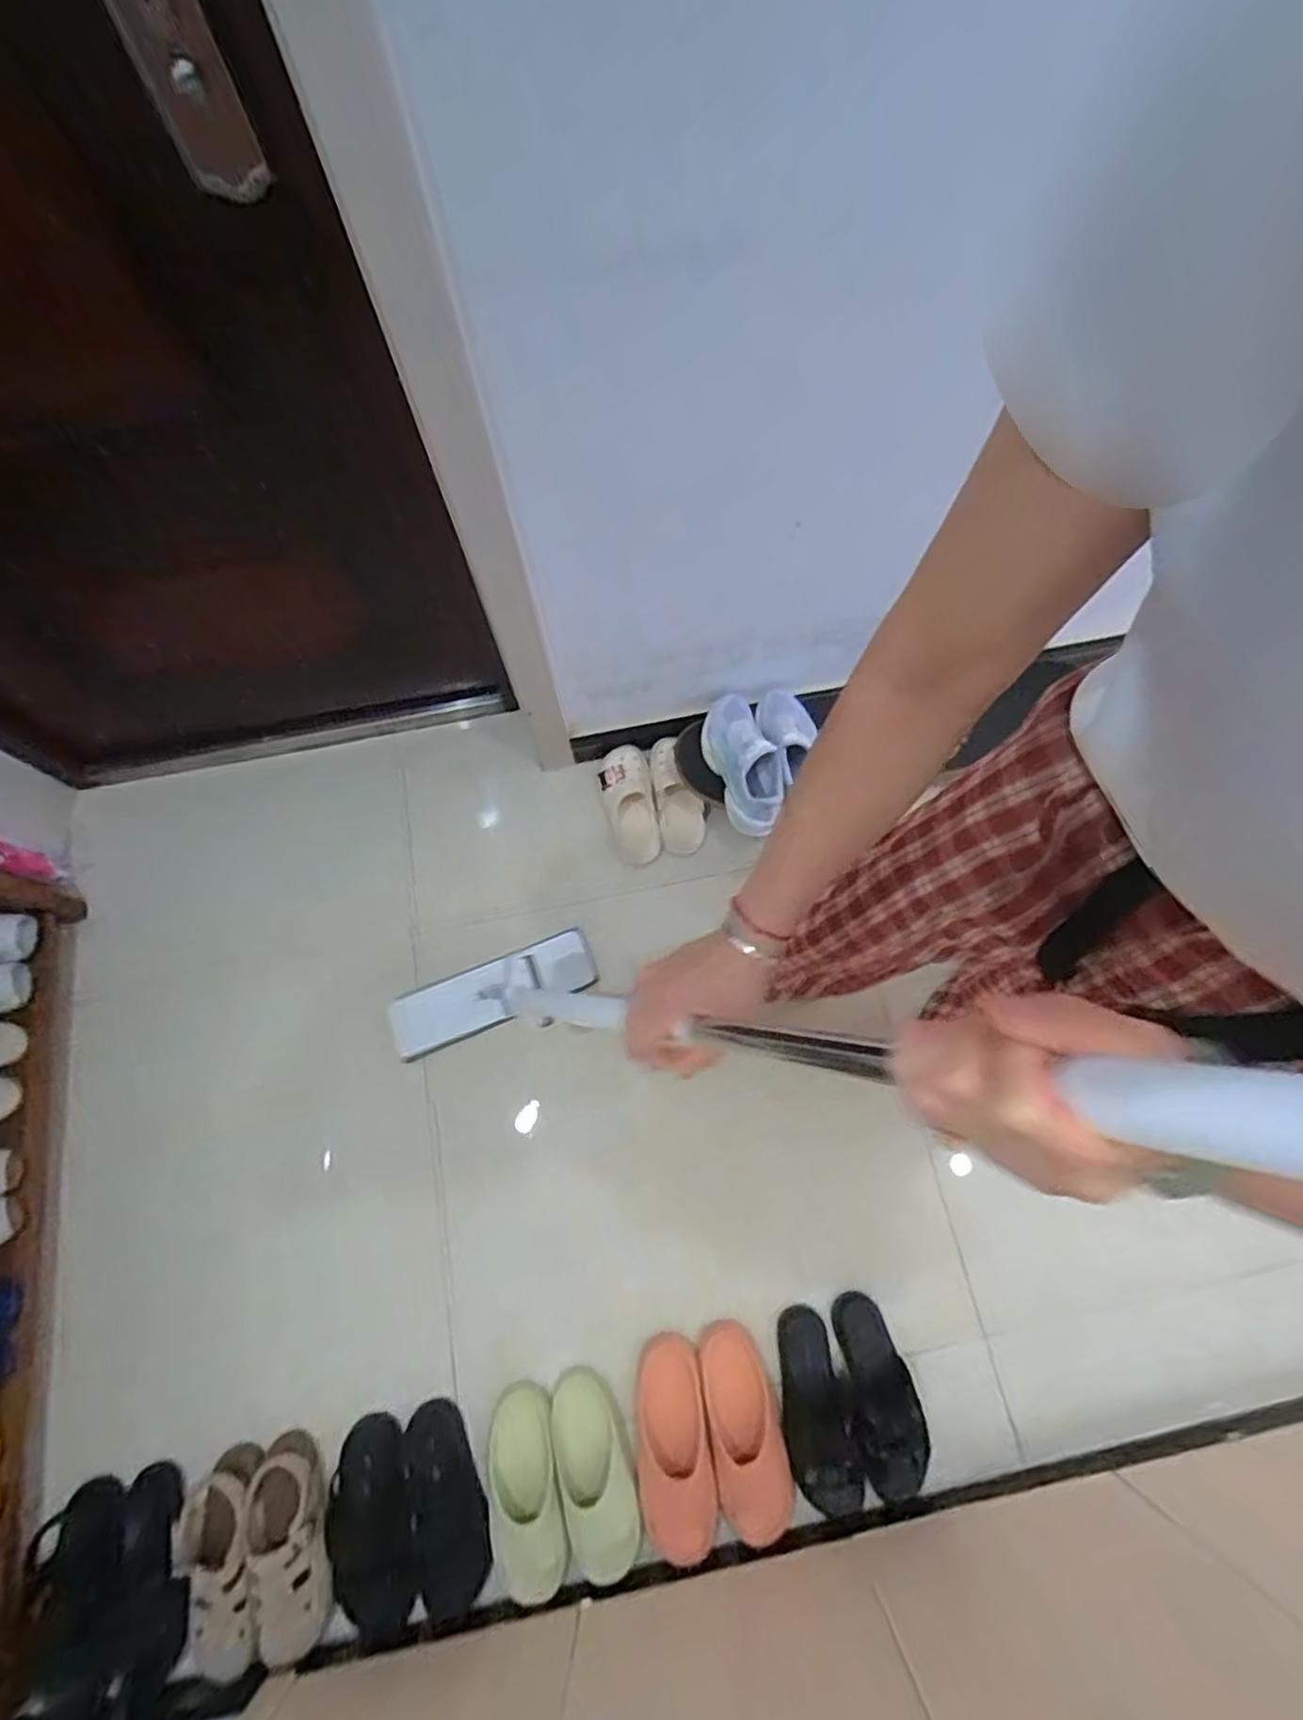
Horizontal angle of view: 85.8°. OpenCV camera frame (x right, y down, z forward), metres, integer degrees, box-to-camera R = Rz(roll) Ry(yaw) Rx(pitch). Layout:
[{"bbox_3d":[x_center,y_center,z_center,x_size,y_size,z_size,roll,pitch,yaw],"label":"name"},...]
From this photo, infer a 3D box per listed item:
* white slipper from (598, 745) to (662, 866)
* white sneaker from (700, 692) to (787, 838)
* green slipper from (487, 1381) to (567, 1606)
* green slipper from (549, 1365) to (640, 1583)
[{"bbox_3d":[-0.032,-0.102,1.289,0.102,0.070,0.218,-13,72,-4],"label":"white slipper"},{"bbox_3d":[0.153,-0.164,1.183,0.105,0.103,0.247,-11,72,-3],"label":"white sneaker"},{"bbox_3d":[-0.178,0.878,0.984,0.102,0.049,0.229,-14,72,-4],"label":"green slipper"},{"bbox_3d":[-0.078,0.847,0.976,0.098,0.052,0.227,-16,72,-5],"label":"green slipper"}]

